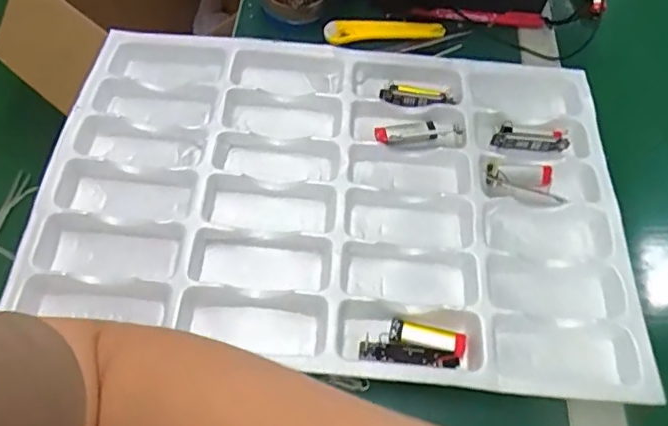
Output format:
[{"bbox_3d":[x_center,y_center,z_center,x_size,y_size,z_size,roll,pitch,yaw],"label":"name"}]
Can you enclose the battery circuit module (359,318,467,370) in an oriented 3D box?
[{"bbox_3d":[0.057,0.094,0.405,0.073,0.015,0.035,10,57,0],"label":"battery circuit module"}]

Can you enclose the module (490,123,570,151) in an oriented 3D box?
[{"bbox_3d":[0.178,-0.067,0.513,0.067,0.014,0.017,9,57,0],"label":"module"}]

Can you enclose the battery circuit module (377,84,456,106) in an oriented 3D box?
[{"bbox_3d":[0.076,-0.109,0.525,0.066,0.009,0.019,5,57,-2],"label":"battery circuit module"}]

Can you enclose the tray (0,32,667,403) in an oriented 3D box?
[{"bbox_3d":[0.006,-0.024,0.469,0.460,0.040,0.318,6,57,-2],"label":"tray"}]

